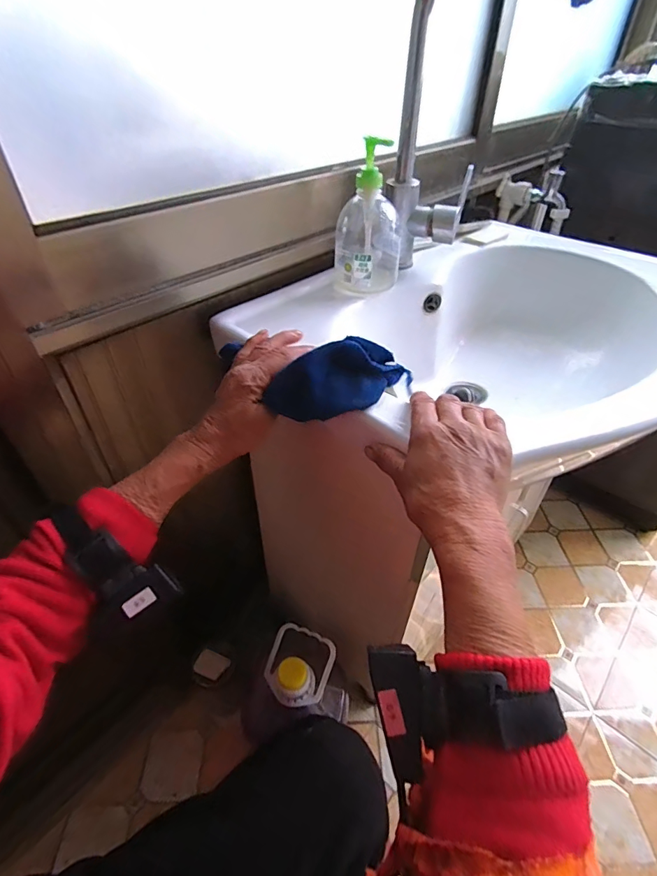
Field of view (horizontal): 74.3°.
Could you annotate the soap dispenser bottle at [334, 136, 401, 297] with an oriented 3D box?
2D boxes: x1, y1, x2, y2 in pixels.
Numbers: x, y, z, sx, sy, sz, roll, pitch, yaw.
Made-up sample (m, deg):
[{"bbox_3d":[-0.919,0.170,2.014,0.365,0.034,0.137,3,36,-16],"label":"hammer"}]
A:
[{"bbox_3d":[0.045,-0.253,0.513,0.082,0.150,0.060,1,42,2],"label":"soap dispenser bottle"}]

